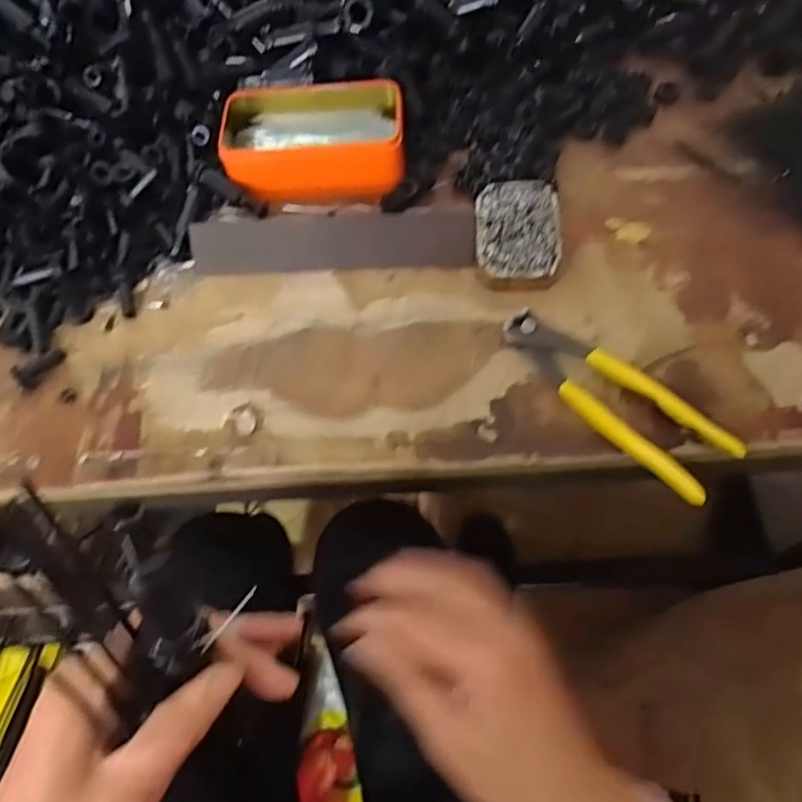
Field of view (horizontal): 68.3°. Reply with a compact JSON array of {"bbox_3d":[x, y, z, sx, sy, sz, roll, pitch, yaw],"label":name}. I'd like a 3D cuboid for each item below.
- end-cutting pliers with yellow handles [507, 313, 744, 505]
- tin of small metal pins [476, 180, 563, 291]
[{"bbox_3d":[0.138,-0.006,0.391,0.049,0.021,0.164,-41,69,-15],"label":"end-cutting pliers with yellow handles"},{"bbox_3d":[0.087,-0.123,0.446,0.061,0.020,0.092,0,65,4],"label":"tin of small metal pins"}]

